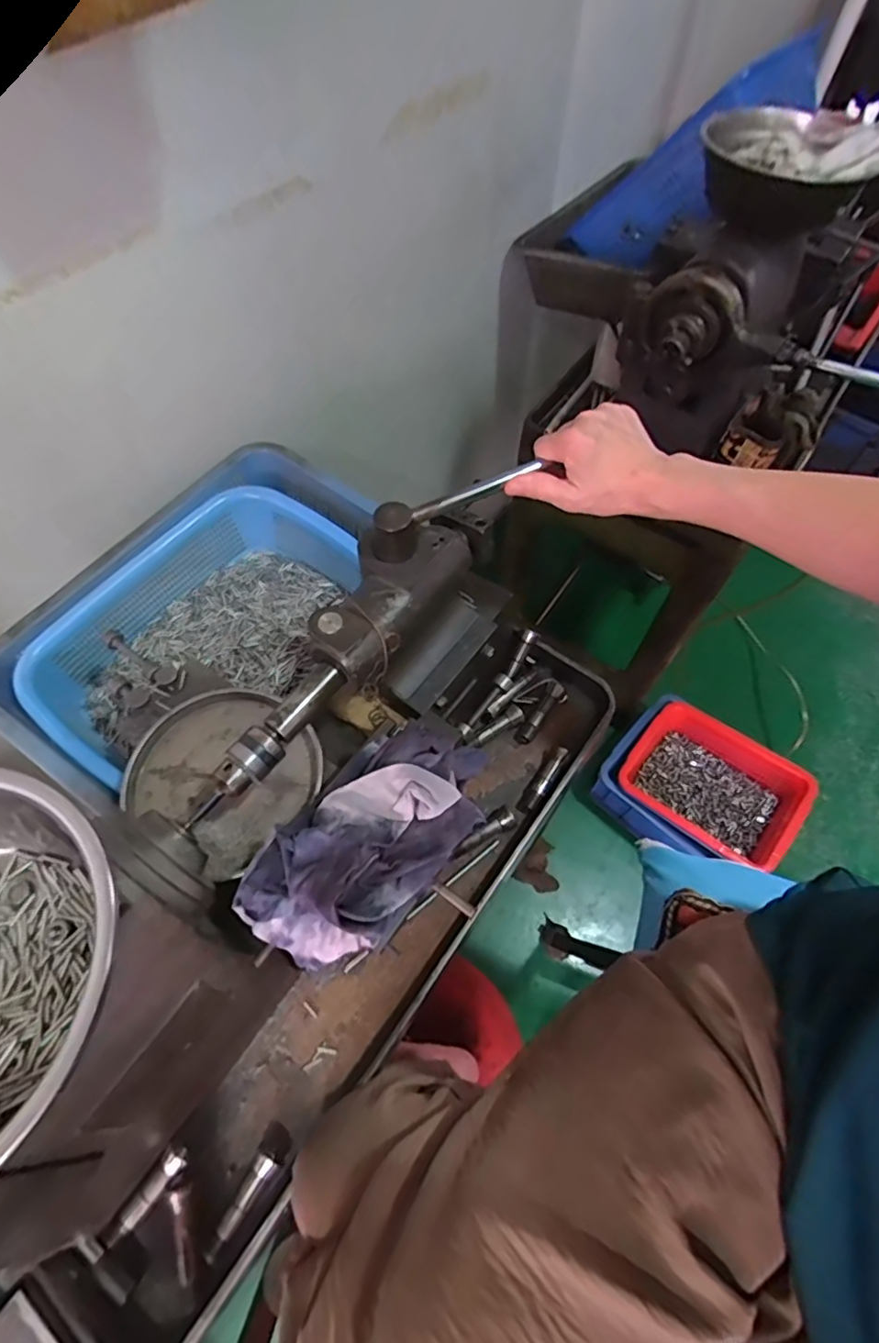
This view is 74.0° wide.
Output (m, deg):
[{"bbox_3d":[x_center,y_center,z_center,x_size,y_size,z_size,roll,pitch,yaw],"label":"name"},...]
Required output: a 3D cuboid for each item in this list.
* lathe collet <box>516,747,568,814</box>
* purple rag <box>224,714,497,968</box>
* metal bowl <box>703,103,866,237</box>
[{"bbox_3d":[0.112,0.115,0.628,0.020,0.023,0.082,30,66,15],"label":"lathe collet"},{"bbox_3d":[-0.044,0.104,0.384,0.099,0.056,0.181,34,67,16],"label":"purple rag"},{"bbox_3d":[0.365,-0.540,0.643,0.152,0.080,0.152,0,62,0],"label":"metal bowl"}]

